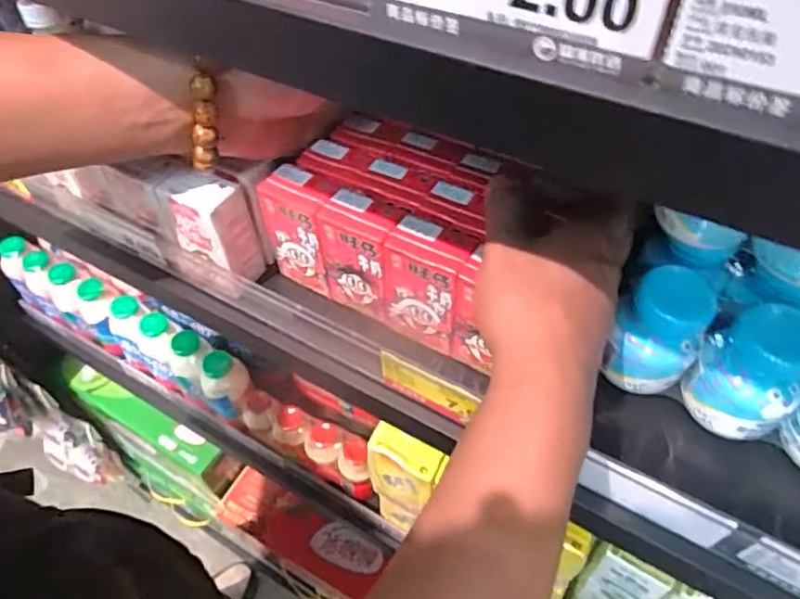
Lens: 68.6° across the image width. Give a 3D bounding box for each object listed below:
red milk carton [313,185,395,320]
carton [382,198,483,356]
[{"bbox_3d":[-0.026,-0.031,0.398,0.052,0.080,0.033,23,56,20],"label":"red milk carton"},{"bbox_3d":[0.022,-0.013,0.381,0.050,0.078,0.043,25,57,21],"label":"carton"}]

